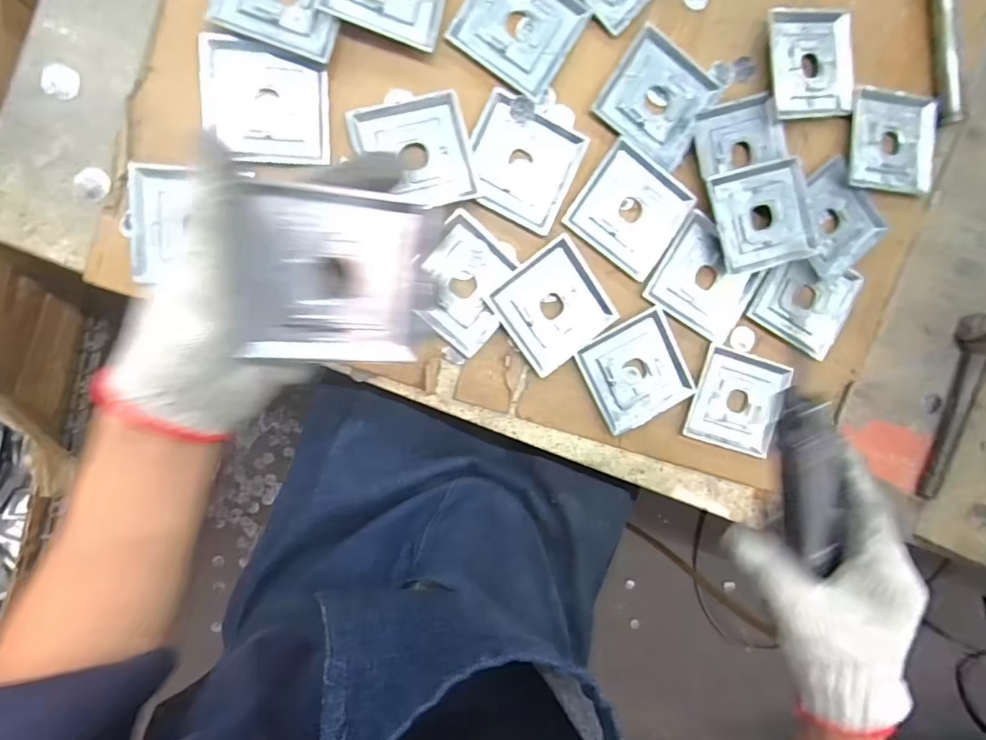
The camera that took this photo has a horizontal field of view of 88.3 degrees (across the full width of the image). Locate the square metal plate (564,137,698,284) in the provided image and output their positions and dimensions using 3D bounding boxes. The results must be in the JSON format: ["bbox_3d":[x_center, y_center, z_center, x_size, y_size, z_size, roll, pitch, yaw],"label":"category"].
[{"bbox_3d":[0.124,-0.142,0.451,0.093,0.004,0.091,34,90,-10],"label":"square metal plate"}]

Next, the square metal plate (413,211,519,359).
[{"bbox_3d":[-0.024,-0.073,0.437,0.088,0.012,0.089,42,88,-9],"label":"square metal plate"}]

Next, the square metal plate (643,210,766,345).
[{"bbox_3d":[0.197,-0.080,0.465,0.092,0.015,0.084,32,90,-10],"label":"square metal plate"}]

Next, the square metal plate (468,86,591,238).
[{"bbox_3d":[0.025,-0.175,0.430,0.089,0.011,0.091,25,91,-10],"label":"square metal plate"}]

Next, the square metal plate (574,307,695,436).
[{"bbox_3d":[0.132,0.002,0.466,0.090,0.005,0.086,-28,98,-5],"label":"square metal plate"}]

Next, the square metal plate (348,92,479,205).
[{"bbox_3d":[-0.063,-0.176,0.415,0.089,0.012,0.088,-15,97,-7],"label":"square metal plate"}]

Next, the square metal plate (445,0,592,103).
[{"bbox_3d":[0.023,-0.288,0.425,0.091,0.005,0.092,32,90,-10],"label":"square metal plate"}]

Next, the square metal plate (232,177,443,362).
[{"bbox_3d":[-0.077,-0.047,0.266,0.094,0.009,0.087,1,113,-23],"label":"square metal plate"}]

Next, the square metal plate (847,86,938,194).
[{"bbox_3d":[0.386,-0.222,0.491,0.098,0.011,0.094,3,95,-8],"label":"square metal plate"}]

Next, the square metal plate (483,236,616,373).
[{"bbox_3d":[0.053,-0.055,0.446,0.091,0.009,0.088,-38,99,-3],"label":"square metal plate"}]

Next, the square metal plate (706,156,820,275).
[{"bbox_3d":[0.245,-0.139,0.462,0.092,0.016,0.090,-16,97,-7],"label":"square metal plate"}]

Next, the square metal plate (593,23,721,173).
[{"bbox_3d":[0.146,-0.240,0.449,0.088,0.009,0.089,31,90,-10],"label":"square metal plate"}]

